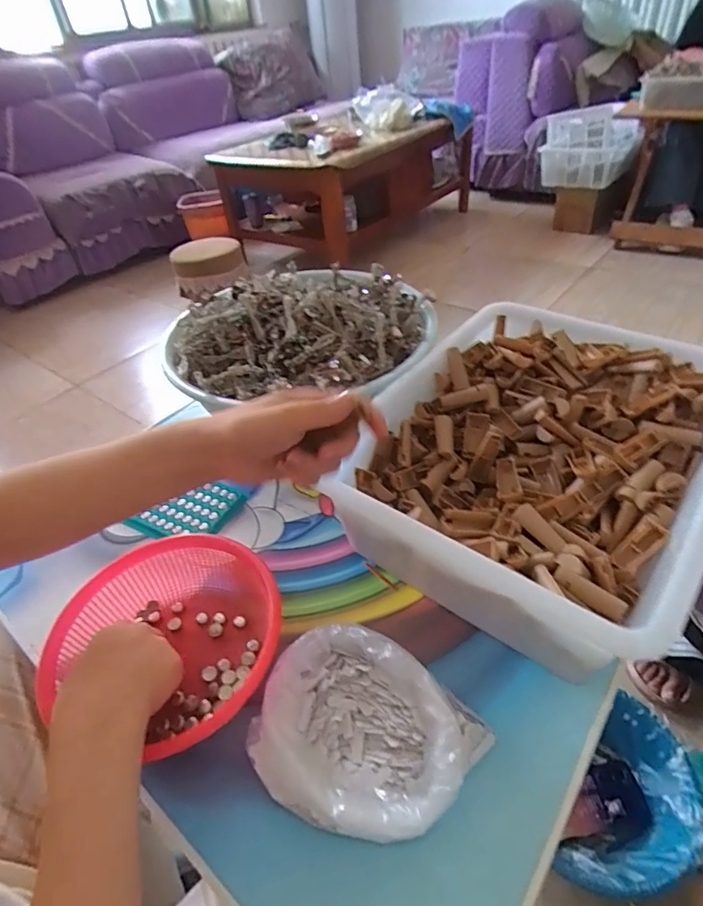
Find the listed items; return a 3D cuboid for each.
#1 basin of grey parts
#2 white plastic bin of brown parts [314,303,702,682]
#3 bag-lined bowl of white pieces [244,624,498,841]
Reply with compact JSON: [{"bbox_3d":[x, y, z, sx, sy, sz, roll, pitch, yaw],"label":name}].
[{"bbox_3d":[-0.063,-0.161,0.586,0.318,0.060,0.306,0,42,7],"label":"basin of grey parts"},{"bbox_3d":[0.180,0.002,0.474,0.278,0.101,0.349,24,50,30],"label":"white plastic bin of brown parts"},{"bbox_3d":[0.005,0.193,0.342,0.144,0.036,0.119,22,49,29],"label":"bag-lined bowl of white pieces"}]

